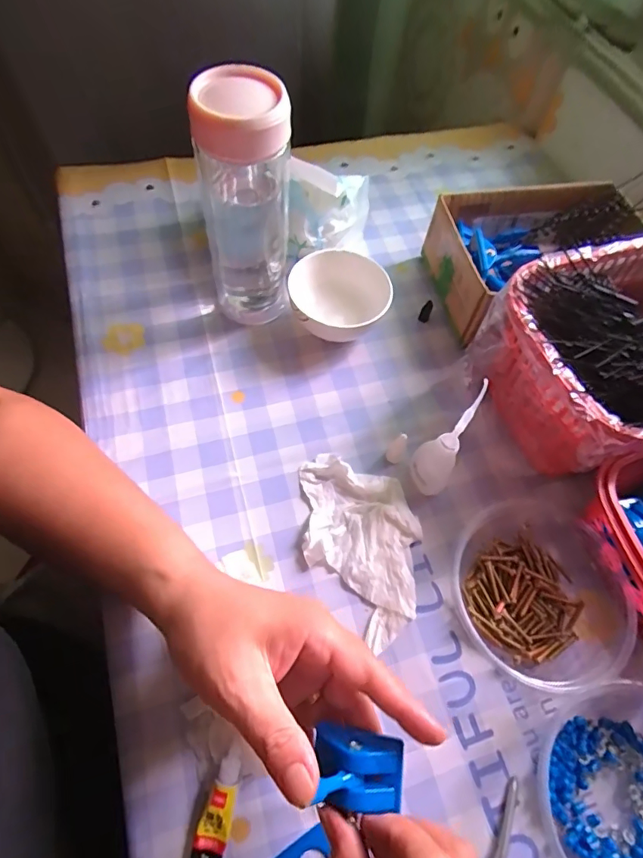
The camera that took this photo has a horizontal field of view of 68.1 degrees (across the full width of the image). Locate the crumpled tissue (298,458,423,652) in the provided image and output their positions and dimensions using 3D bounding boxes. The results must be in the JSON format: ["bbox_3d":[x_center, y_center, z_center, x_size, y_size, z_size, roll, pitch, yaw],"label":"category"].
[{"bbox_3d":[0.029,0.081,0.344,0.081,0.014,0.134,-2,62,-5],"label":"crumpled tissue"}]

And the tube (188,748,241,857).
[{"bbox_3d":[-0.058,0.216,0.262,0.019,0.008,0.068,14,78,4],"label":"tube"}]

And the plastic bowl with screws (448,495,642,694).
[{"bbox_3d":[0.151,0.109,0.322,0.117,0.041,0.121,-8,63,-8],"label":"plastic bowl with screws"}]

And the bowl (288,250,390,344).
[{"bbox_3d":[0.016,-0.113,0.428,0.087,0.049,0.081,1,62,-3],"label":"bowl"}]

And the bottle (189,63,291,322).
[{"bbox_3d":[-0.059,-0.169,0.374,0.064,0.181,0.064,-5,62,-6],"label":"bottle"}]

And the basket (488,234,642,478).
[{"bbox_3d":[0.246,-0.052,0.375,0.225,0.109,0.151,-16,64,-11],"label":"basket"}]

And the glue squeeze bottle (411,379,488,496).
[{"bbox_3d":[0.084,0.012,0.324,0.023,0.120,0.027,0,62,-4],"label":"glue squeeze bottle"}]

